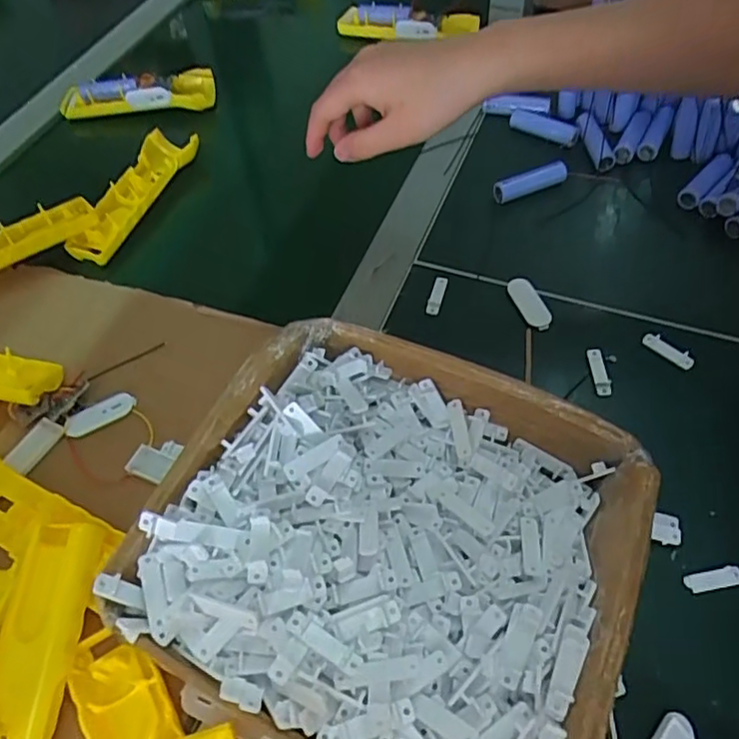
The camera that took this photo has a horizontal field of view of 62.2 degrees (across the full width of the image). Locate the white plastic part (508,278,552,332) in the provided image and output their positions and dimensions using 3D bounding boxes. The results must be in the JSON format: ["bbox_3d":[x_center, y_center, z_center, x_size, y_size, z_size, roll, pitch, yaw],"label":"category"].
[{"bbox_3d":[0.123,-0.051,0.470,0.021,0.007,0.049,-15,56,-6],"label":"white plastic part"}]

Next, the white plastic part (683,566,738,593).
[{"bbox_3d":[0.198,0.120,0.352,0.031,0.008,0.010,-11,56,-4],"label":"white plastic part"}]

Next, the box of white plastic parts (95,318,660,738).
[{"bbox_3d":[0.017,0.090,0.323,0.228,0.073,0.209,21,59,17],"label":"box of white plastic parts"}]

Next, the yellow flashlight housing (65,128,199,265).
[{"bbox_3d":[-0.215,-0.160,0.562,0.055,0.028,0.155,18,59,15],"label":"yellow flashlight housing"}]

